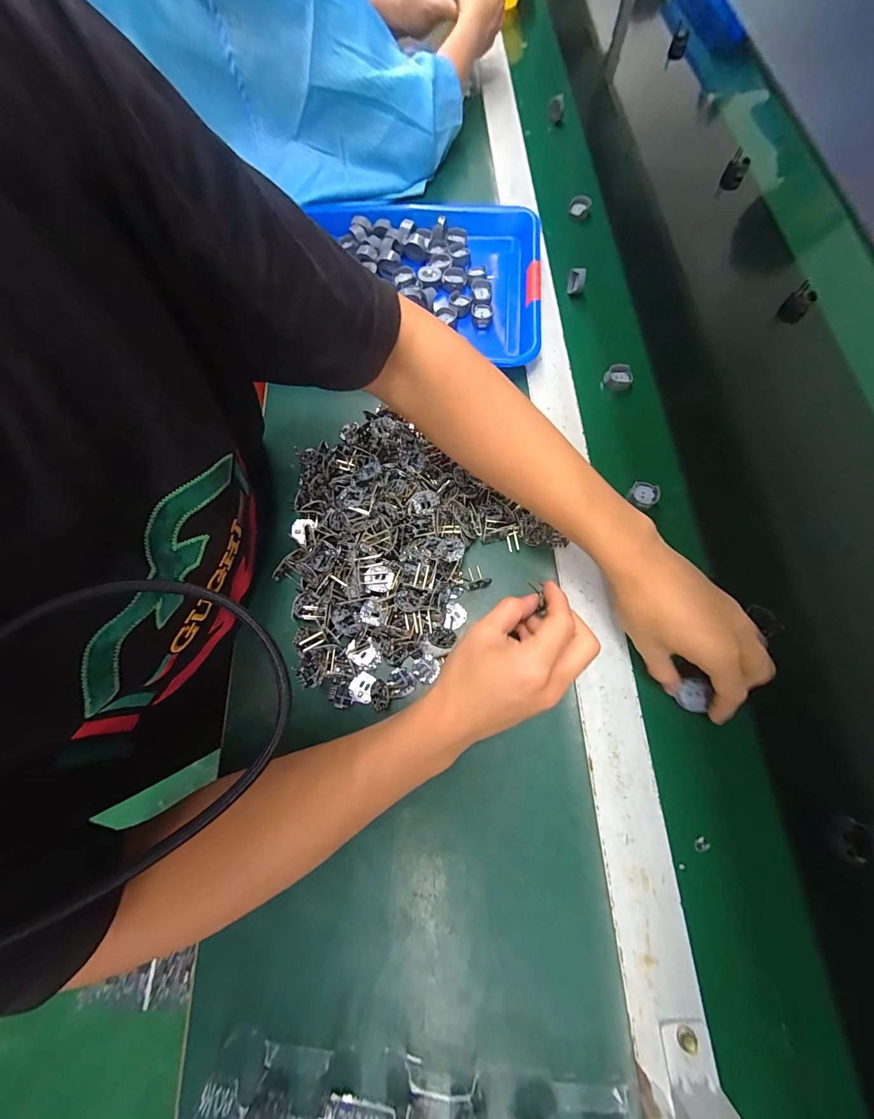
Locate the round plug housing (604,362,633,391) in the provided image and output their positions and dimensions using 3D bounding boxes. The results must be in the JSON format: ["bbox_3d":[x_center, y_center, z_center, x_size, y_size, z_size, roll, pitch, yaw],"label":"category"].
[{"bbox_3d":[0.205,-0.205,0.429,0.028,0.016,0.024,42,77,15],"label":"round plug housing"}]

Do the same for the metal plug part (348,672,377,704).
[{"bbox_3d":[-0.063,0.108,0.321,0.021,0.004,0.024,20,72,9],"label":"metal plug part"}]

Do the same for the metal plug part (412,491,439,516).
[{"bbox_3d":[-0.011,-0.052,0.349,0.024,0.006,0.021,3,111,-5],"label":"metal plug part"}]

